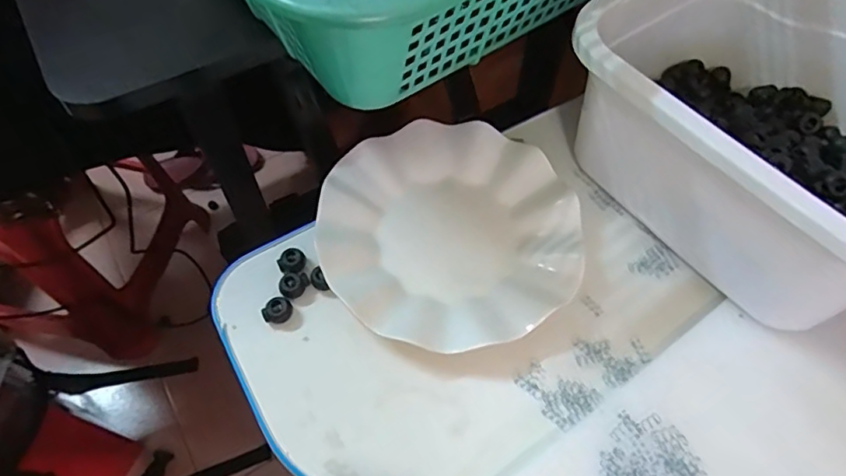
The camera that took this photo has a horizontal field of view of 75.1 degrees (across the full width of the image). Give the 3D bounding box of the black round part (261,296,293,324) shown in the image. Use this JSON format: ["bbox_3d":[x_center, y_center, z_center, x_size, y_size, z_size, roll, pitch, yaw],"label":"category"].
[{"bbox_3d":[-0.098,0.050,0.373,0.020,0.012,0.014,-32,65,-18],"label":"black round part"}]

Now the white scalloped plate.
[{"bbox_3d":[0.018,-0.008,0.399,0.177,0.023,0.176,0,60,-1],"label":"white scalloped plate"}]

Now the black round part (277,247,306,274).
[{"bbox_3d":[-0.092,0.017,0.389,0.019,0.009,0.019,-25,63,-14],"label":"black round part"}]

